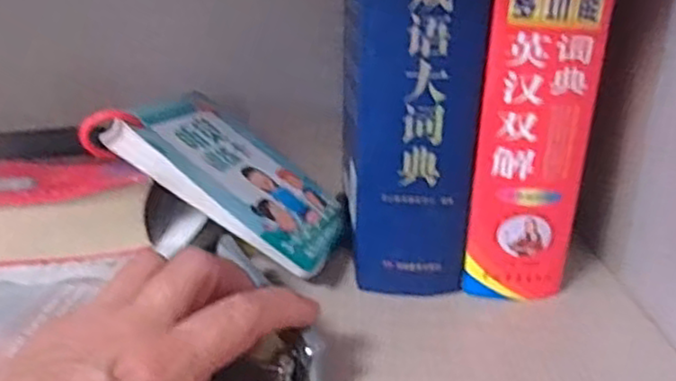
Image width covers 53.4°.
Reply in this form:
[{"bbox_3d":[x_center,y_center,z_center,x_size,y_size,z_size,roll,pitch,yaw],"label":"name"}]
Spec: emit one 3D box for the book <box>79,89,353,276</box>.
[{"bbox_3d":[-0.062,-0.009,0.411,0.145,0.017,0.104,37,24,2],"label":"book"}]

